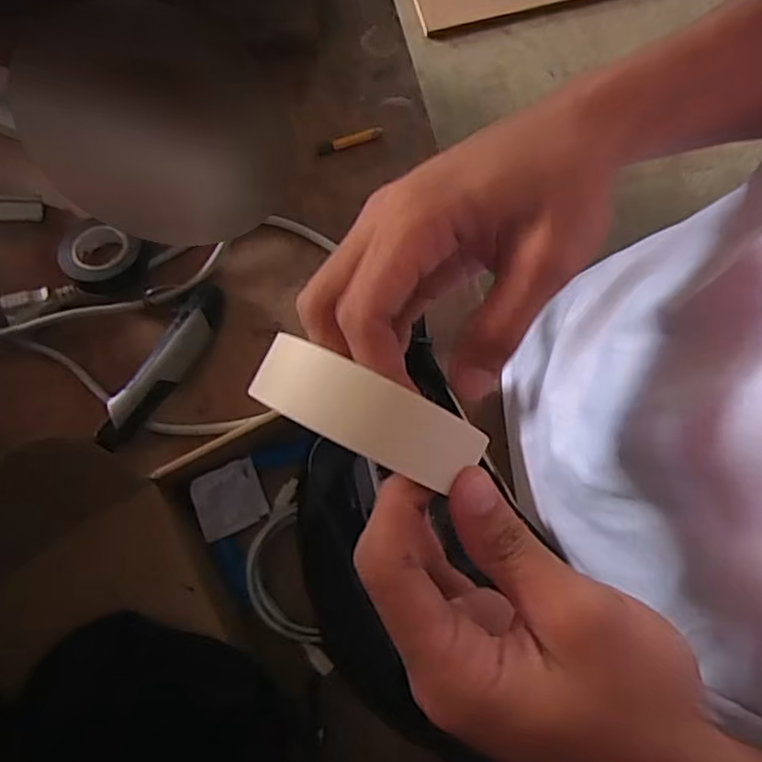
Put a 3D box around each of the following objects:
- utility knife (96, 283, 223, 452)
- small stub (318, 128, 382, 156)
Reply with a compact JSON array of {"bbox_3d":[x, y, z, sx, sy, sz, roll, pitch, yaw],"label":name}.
[{"bbox_3d":[-0.165,-0.012,0.483,0.036,0.020,0.142,31,79,6],"label":"utility knife"},{"bbox_3d":[-0.026,-0.202,0.533,0.057,0.008,0.010,-24,78,-6],"label":"small stub"}]

